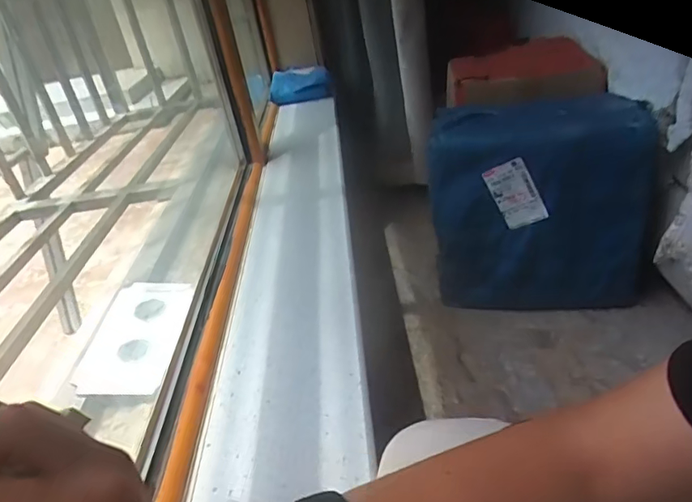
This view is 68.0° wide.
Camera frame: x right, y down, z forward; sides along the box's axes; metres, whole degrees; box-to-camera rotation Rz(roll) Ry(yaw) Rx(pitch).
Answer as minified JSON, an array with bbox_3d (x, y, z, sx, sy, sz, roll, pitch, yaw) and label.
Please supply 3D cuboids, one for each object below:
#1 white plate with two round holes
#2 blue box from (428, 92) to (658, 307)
[{"bbox_3d":[-0.242,0.095,0.600,0.094,0.005,0.185,2,34,-2],"label":"white plate with two round holes"},{"bbox_3d":[0.372,-0.077,1.019,0.376,0.401,0.175,-5,32,9],"label":"blue box"}]

